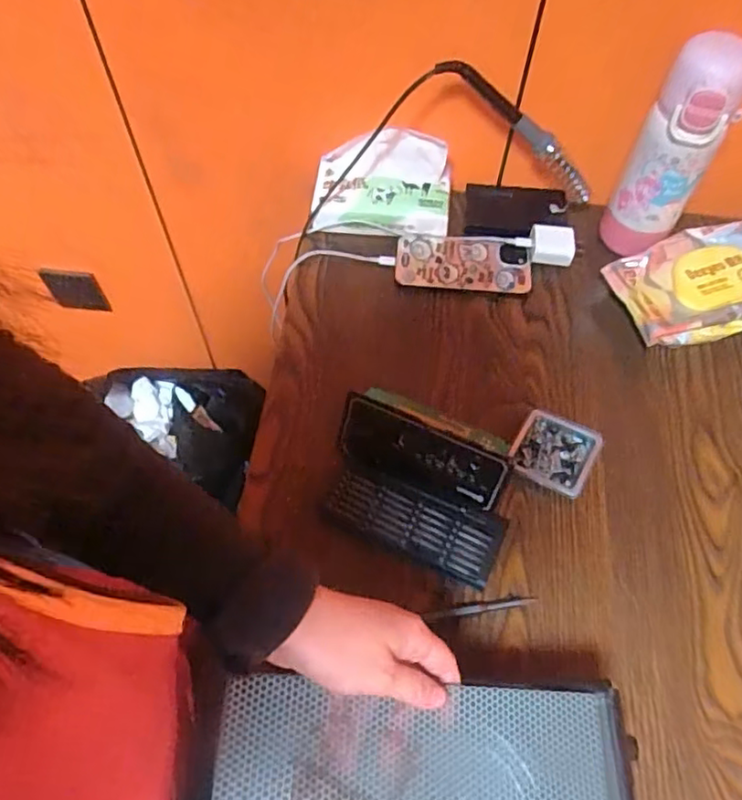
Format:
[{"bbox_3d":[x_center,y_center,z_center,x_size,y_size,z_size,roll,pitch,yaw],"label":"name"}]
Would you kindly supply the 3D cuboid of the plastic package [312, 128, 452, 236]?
[{"bbox_3d":[0.012,-0.229,0.666,0.145,0.088,0.075,5,61,0],"label":"plastic package"}]

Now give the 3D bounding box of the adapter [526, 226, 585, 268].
[{"bbox_3d":[0.196,-0.163,0.658,0.057,0.029,0.031,6,61,1],"label":"adapter"}]

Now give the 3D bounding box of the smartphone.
[{"bbox_3d":[0.097,-0.143,0.660,0.139,0.009,0.060,5,71,5],"label":"smartphone"}]

